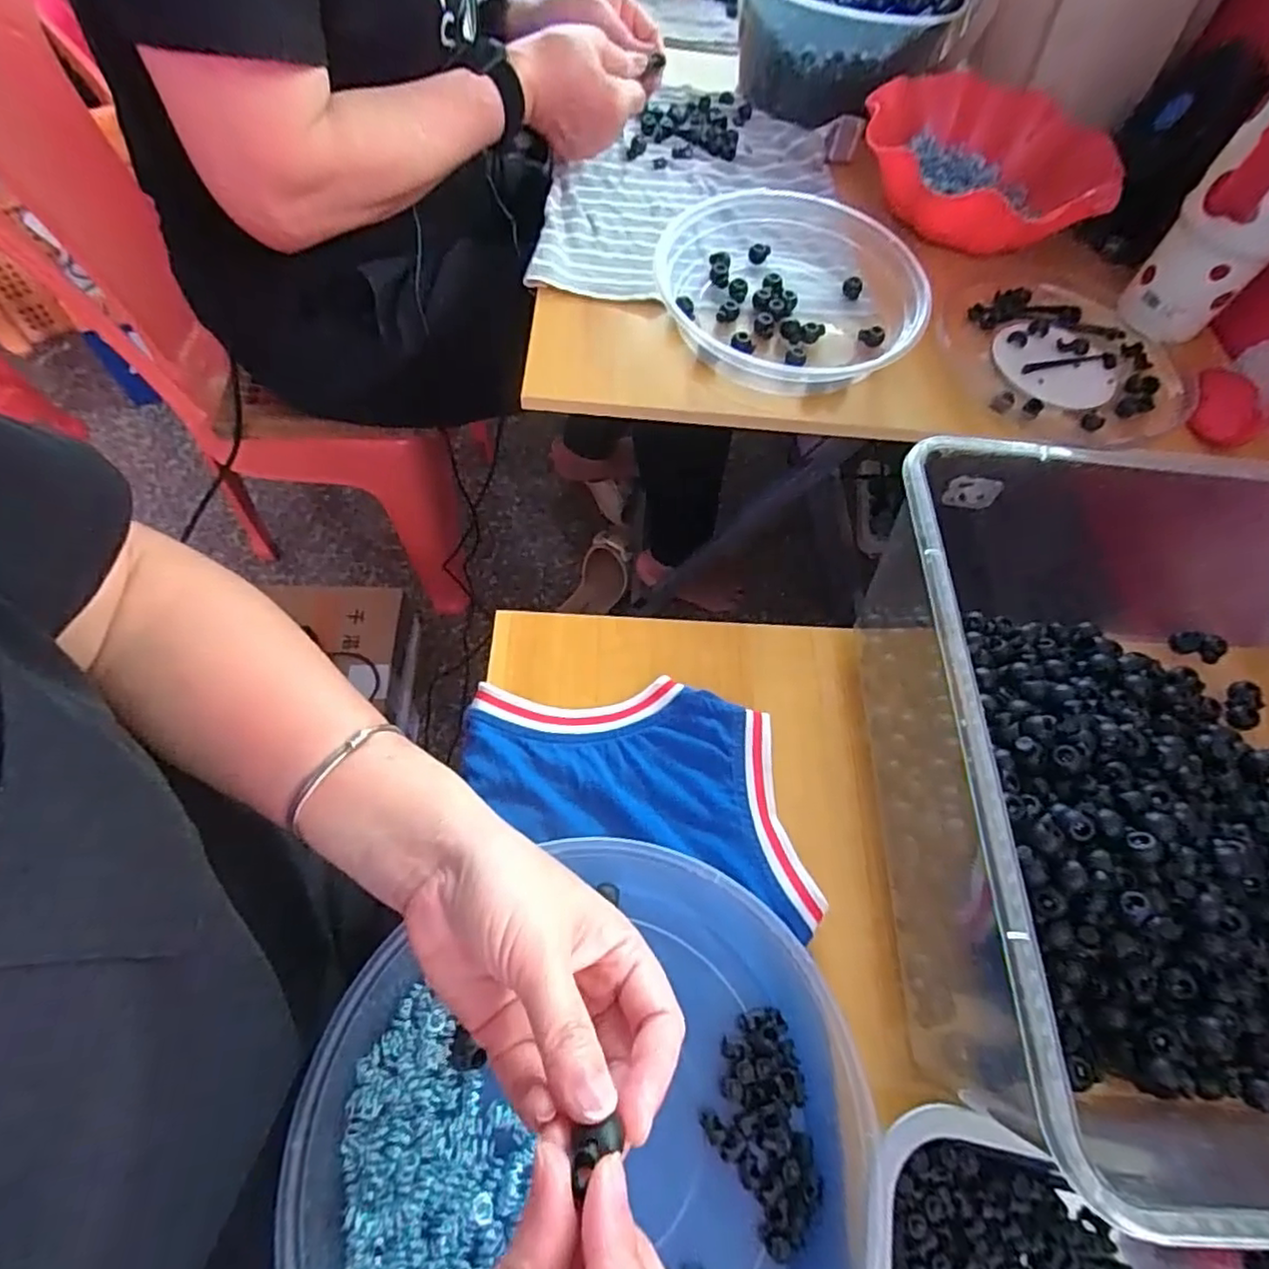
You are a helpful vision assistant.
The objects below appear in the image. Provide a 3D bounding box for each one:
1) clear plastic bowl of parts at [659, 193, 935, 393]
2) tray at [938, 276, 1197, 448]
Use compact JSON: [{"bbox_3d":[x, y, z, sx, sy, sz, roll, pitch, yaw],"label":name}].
[{"bbox_3d":[0.119,-0.272,0.500,0.190,0.039,0.194,2,61,-4],"label":"clear plastic bowl of parts"},{"bbox_3d":[0.361,-0.236,0.544,0.193,0.022,0.214,34,64,13],"label":"tray"}]

